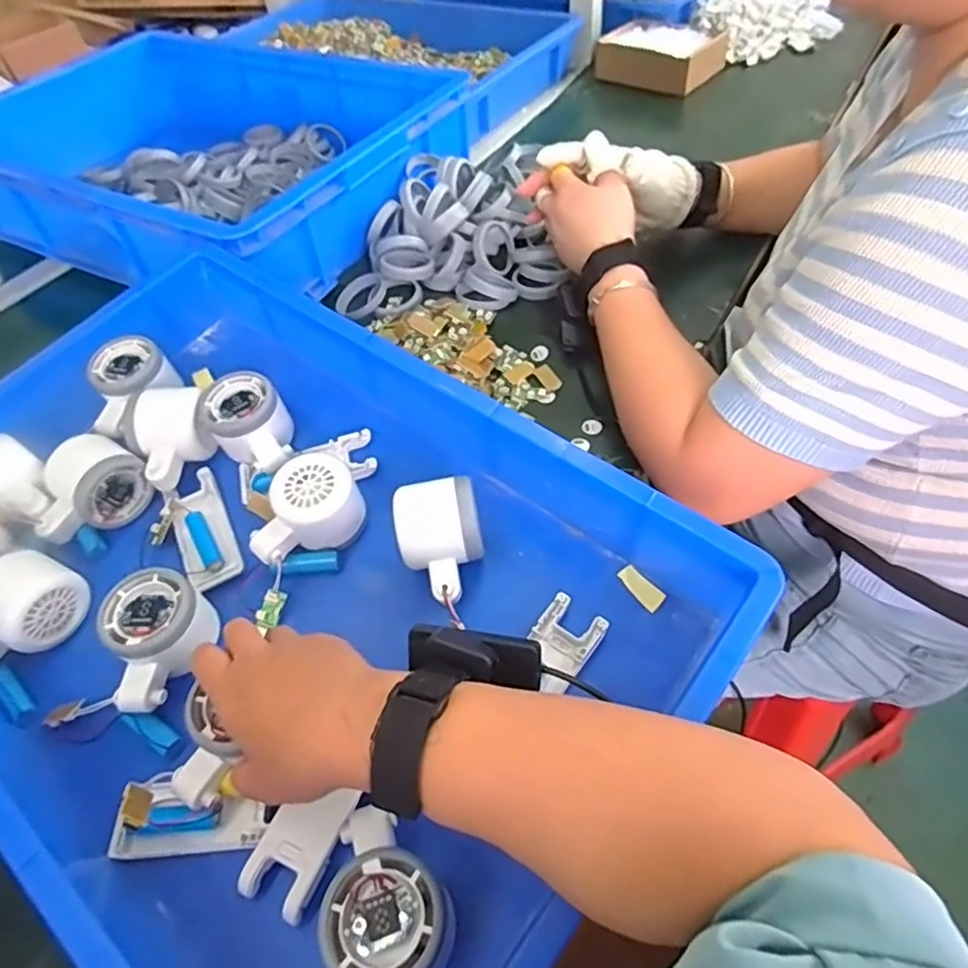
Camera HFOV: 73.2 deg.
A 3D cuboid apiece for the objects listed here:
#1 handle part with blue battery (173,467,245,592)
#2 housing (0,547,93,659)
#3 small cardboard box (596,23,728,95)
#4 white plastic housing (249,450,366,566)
[{"bbox_3d":[-0.213,0.034,0.494,0.040,0.019,0.099,-22,52,-13],"label":"handle part with blue battery"},{"bbox_3d":[-0.318,0.088,0.440,0.049,0.049,0.083,24,56,23],"label":"housing"},{"bbox_3d":[0.270,-0.663,1.012,0.171,0.050,0.126,33,60,28],"label":"small cardboard box"},{"bbox_3d":[-0.130,0.018,0.471,0.085,0.052,0.055,-24,52,-14],"label":"white plastic housing"}]

